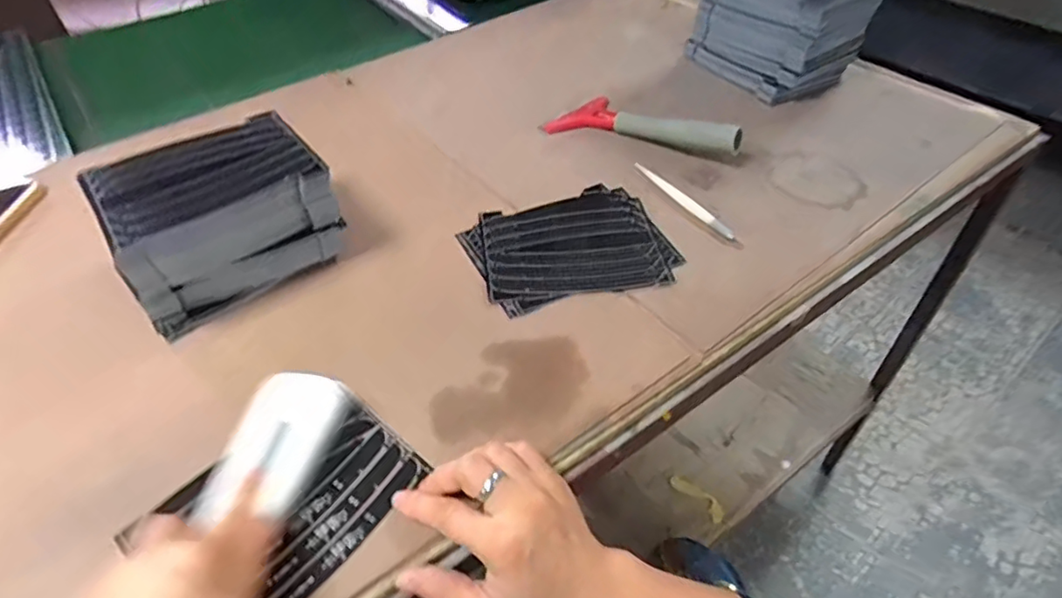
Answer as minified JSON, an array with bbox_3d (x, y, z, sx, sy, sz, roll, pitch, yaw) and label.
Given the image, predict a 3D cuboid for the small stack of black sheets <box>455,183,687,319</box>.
[{"bbox_3d":[0.035,-0.049,0.549,0.173,0.008,0.145,-16,47,-12],"label":"small stack of black sheets"}]

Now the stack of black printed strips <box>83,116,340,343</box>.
[{"bbox_3d":[-0.263,-0.067,0.511,0.167,0.107,0.112,-31,52,-25],"label":"stack of black printed strips"}]

